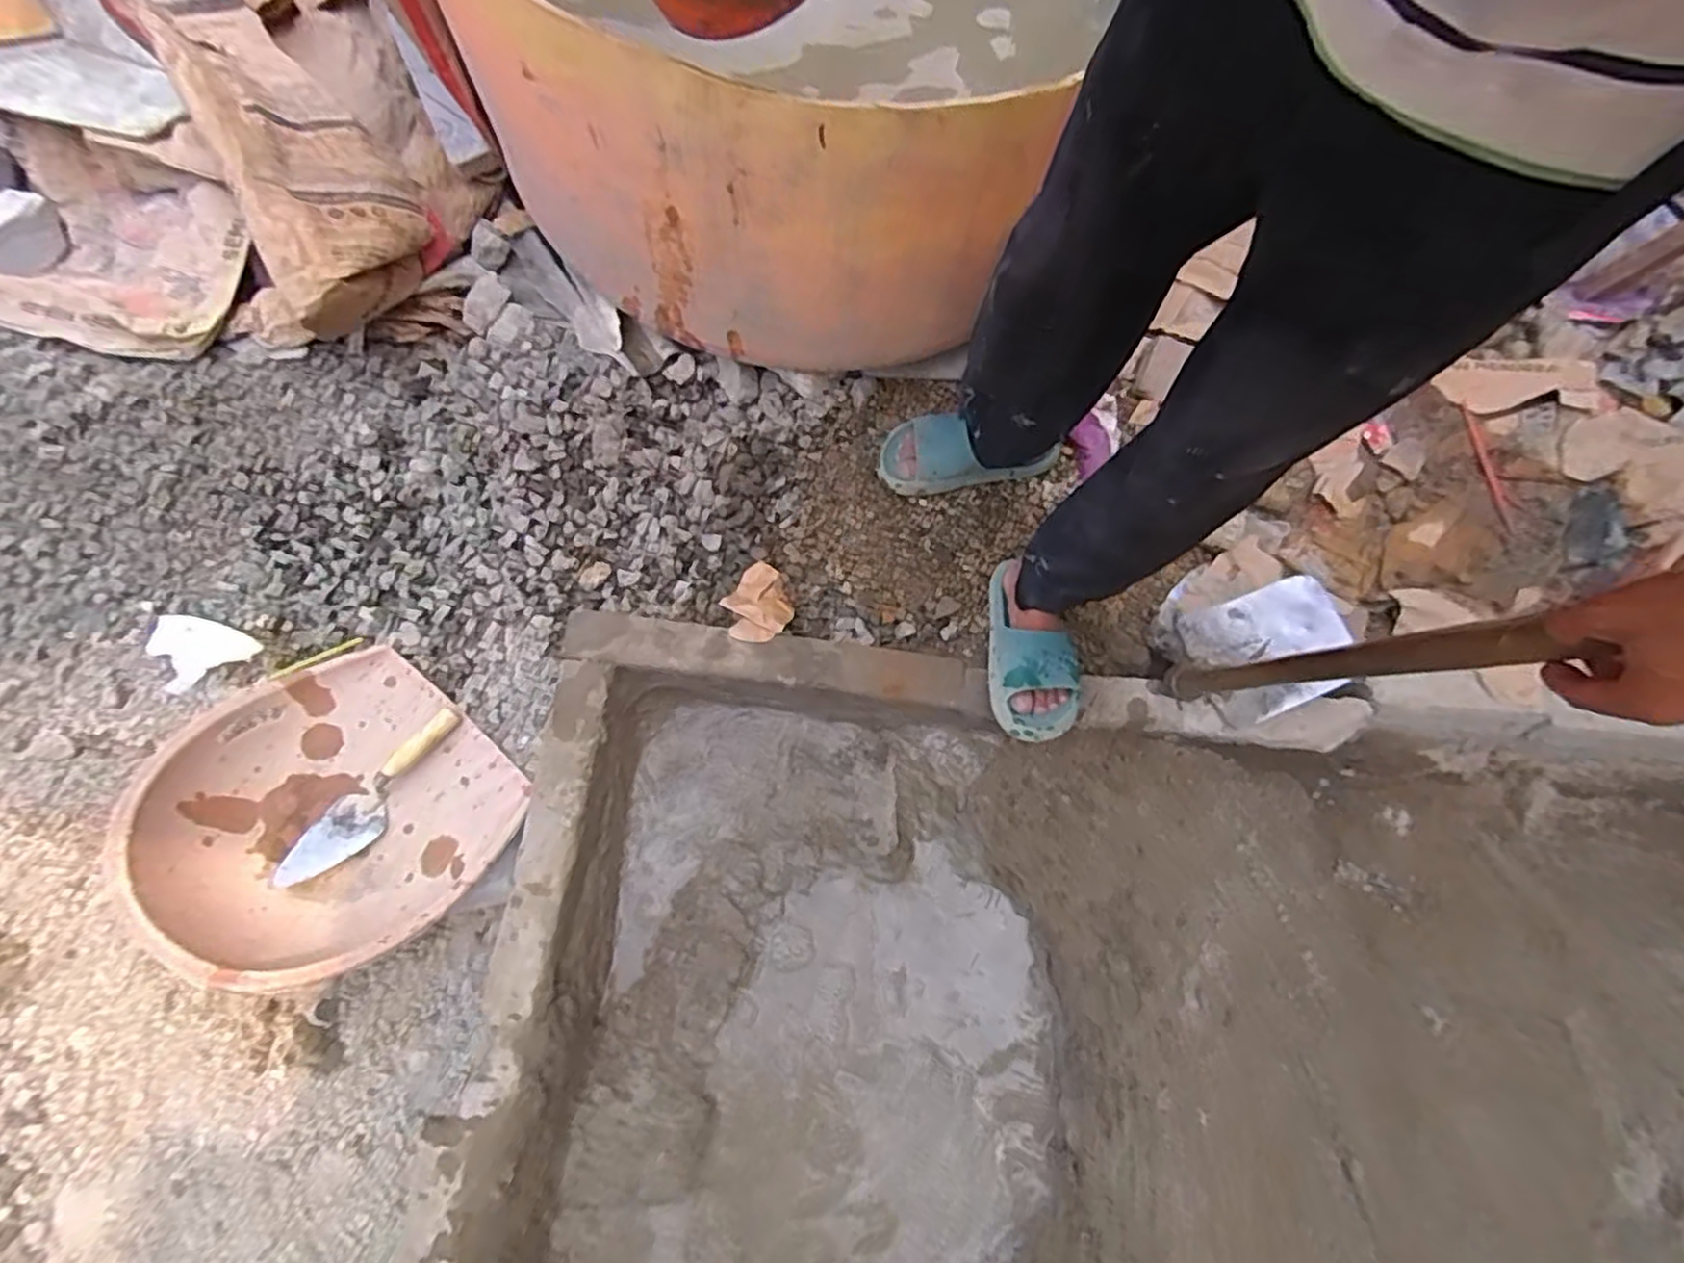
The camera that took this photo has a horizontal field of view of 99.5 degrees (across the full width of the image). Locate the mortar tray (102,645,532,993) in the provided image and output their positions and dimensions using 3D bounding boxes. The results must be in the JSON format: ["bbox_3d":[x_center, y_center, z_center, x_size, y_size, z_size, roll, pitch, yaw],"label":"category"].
[{"bbox_3d":[-0.718,0.246,0.980,0.443,0.207,0.365,39,78,9],"label":"mortar tray"}]

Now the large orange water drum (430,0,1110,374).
[{"bbox_3d":[-0.102,-0.979,1.006,0.943,0.468,1.029,20,76,6],"label":"large orange water drum"}]

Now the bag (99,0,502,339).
[{"bbox_3d":[-0.763,-0.747,1.060,0.324,0.270,0.599,-34,77,-8],"label":"bag"}]

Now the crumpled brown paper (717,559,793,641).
[{"bbox_3d":[-0.135,-0.047,1.123,0.102,0.021,0.150,-10,52,-17],"label":"crumpled brown paper"}]

